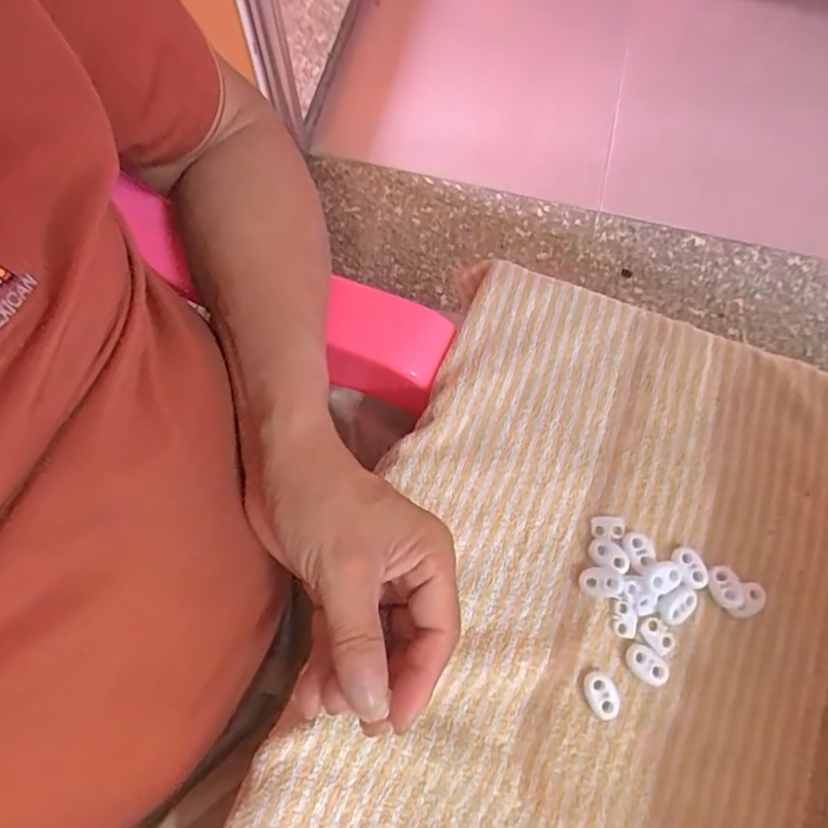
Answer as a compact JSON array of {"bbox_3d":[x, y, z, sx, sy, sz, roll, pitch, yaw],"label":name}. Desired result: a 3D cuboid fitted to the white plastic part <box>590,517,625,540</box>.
[{"bbox_3d":[0.107,0.063,0.320,0.019,0.004,0.013,-2,71,-2],"label":"white plastic part"}]

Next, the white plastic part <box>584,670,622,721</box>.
[{"bbox_3d":[0.095,0.142,0.293,0.015,0.007,0.022,-25,74,-9],"label":"white plastic part"}]

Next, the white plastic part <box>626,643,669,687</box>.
[{"bbox_3d":[0.120,0.129,0.297,0.022,0.007,0.014,36,75,11],"label":"white plastic part"}]

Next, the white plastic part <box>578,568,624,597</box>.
[{"bbox_3d":[0.099,0.090,0.308,0.021,0.008,0.014,2,71,0],"label":"white plastic part"}]

